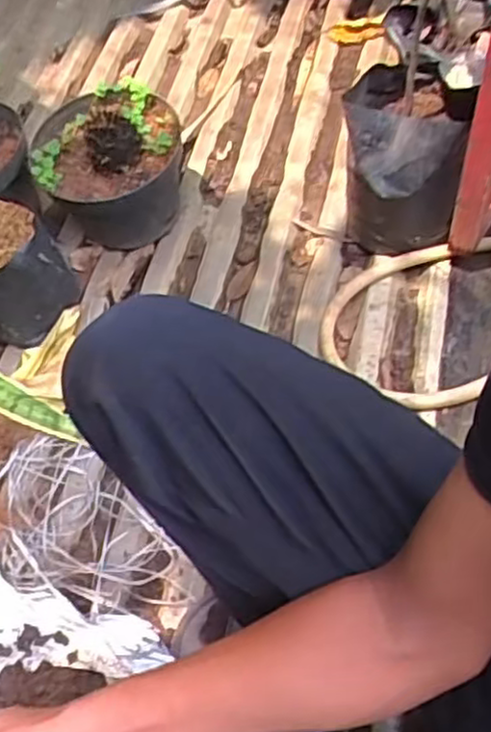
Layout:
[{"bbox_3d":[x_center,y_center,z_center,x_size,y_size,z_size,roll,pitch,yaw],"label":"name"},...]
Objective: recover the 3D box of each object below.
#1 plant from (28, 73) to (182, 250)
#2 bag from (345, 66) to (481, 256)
[{"bbox_3d":[-0.198,-0.284,1.095,0.212,0.201,0.209,-1,57,1],"label":"plant"},{"bbox_3d":[0.212,-0.290,0.987,0.140,0.217,0.161,3,57,4],"label":"bag"}]

